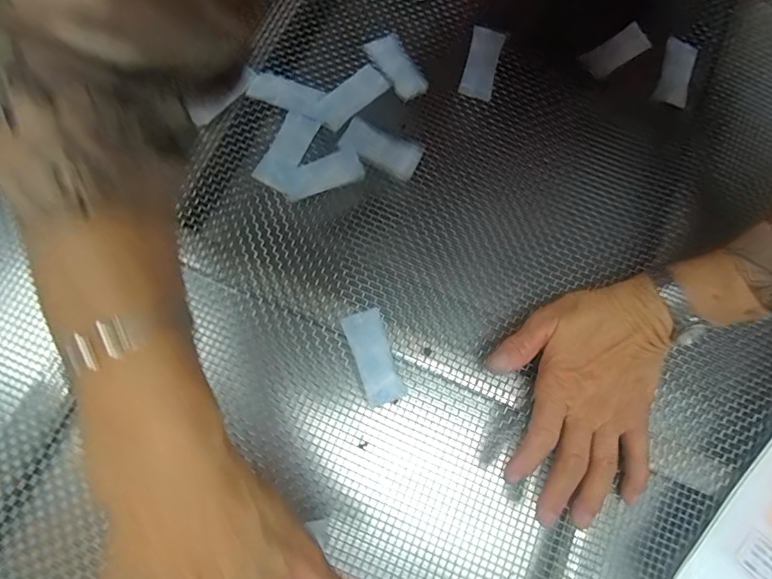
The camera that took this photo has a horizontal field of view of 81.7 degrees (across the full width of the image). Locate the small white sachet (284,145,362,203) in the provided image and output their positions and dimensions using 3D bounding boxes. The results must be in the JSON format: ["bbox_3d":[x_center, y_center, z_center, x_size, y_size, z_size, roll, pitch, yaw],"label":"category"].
[{"bbox_3d":[-0.053,-0.095,0.370,0.067,0.005,0.028,-28,78,-9],"label":"small white sachet"}]

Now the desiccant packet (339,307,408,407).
[{"bbox_3d":[-0.009,0.049,0.332,0.029,0.011,0.068,-20,77,-7],"label":"desiccant packet"}]

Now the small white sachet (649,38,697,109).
[{"bbox_3d":[0.264,-0.198,0.407,0.027,0.004,0.063,20,81,8],"label":"small white sachet"}]

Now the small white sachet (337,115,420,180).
[{"bbox_3d":[-0.005,-0.121,0.379,0.067,0.004,0.032,25,76,5],"label":"small white sachet"}]

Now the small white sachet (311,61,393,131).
[{"bbox_3d":[-0.031,-0.169,0.390,0.029,0.005,0.072,44,78,9],"label":"small white sachet"}]

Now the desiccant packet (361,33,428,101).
[{"bbox_3d":[0.008,-0.202,0.398,0.031,0.011,0.067,-27,78,-8],"label":"desiccant packet"}]

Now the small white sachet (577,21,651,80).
[{"bbox_3d":[0.213,-0.221,0.414,0.063,0.004,0.029,-35,86,-4],"label":"small white sachet"}]

